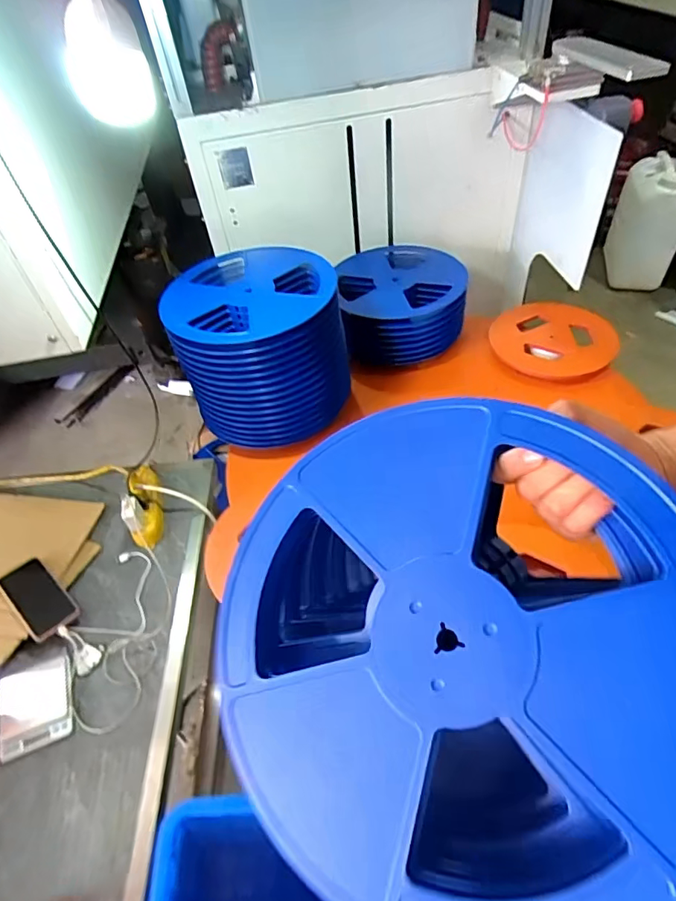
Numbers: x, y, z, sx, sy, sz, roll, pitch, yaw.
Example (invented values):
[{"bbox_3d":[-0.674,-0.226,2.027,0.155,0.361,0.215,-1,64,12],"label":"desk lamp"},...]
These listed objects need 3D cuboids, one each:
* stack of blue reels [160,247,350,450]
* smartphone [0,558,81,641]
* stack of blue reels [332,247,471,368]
[{"bbox_3d":[-0.149,-0.219,1.019,0.312,0.249,0.323,-9,49,-2],"label":"stack of blue reels"},{"bbox_3d":[-0.535,0.261,0.895,0.161,0.010,0.078,36,44,25],"label":"smartphone"},{"bbox_3d":[0.145,-0.369,1.212,0.305,0.144,0.320,-7,49,0],"label":"stack of blue reels"}]

